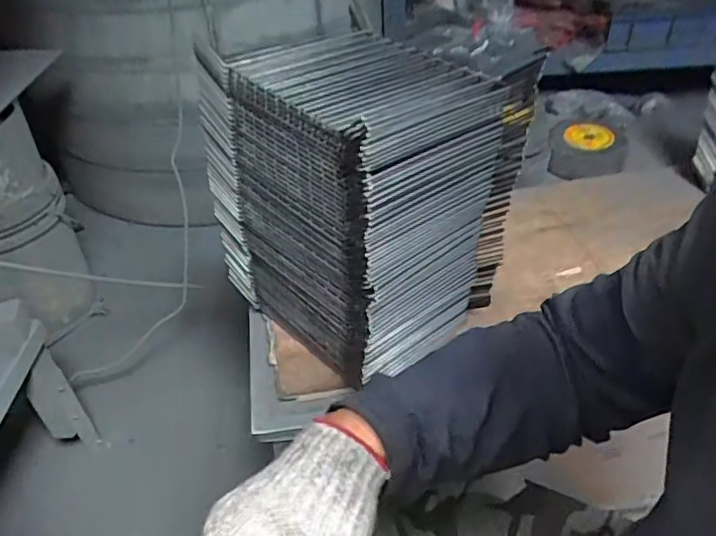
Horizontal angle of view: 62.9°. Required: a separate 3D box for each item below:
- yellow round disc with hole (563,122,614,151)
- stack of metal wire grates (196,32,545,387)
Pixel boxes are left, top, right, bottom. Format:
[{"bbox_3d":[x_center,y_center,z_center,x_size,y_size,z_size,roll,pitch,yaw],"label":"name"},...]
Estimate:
[{"bbox_3d":[0.446,-0.253,1.128,0.086,0.021,0.081,16,42,21],"label":"yellow round disc with hole"},{"bbox_3d":[0.004,-0.074,0.687,0.251,0.310,0.270,-27,45,-27],"label":"stack of metal wire grates"}]

